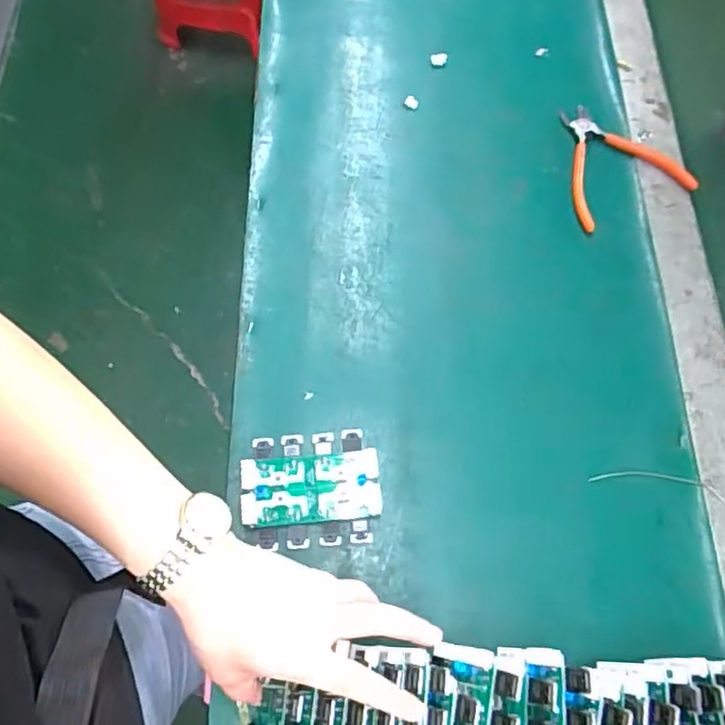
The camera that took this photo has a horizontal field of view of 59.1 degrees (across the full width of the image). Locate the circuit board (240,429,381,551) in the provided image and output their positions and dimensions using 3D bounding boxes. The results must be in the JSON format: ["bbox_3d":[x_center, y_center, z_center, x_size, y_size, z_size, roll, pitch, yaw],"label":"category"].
[{"bbox_3d":[-0.042,0.101,0.515,0.108,0.018,0.088,-5,68,-2],"label":"circuit board"}]

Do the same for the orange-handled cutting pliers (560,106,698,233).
[{"bbox_3d":[0.241,-0.208,0.633,0.125,0.023,0.137,-23,70,-9],"label":"orange-handled cutting pliers"}]

